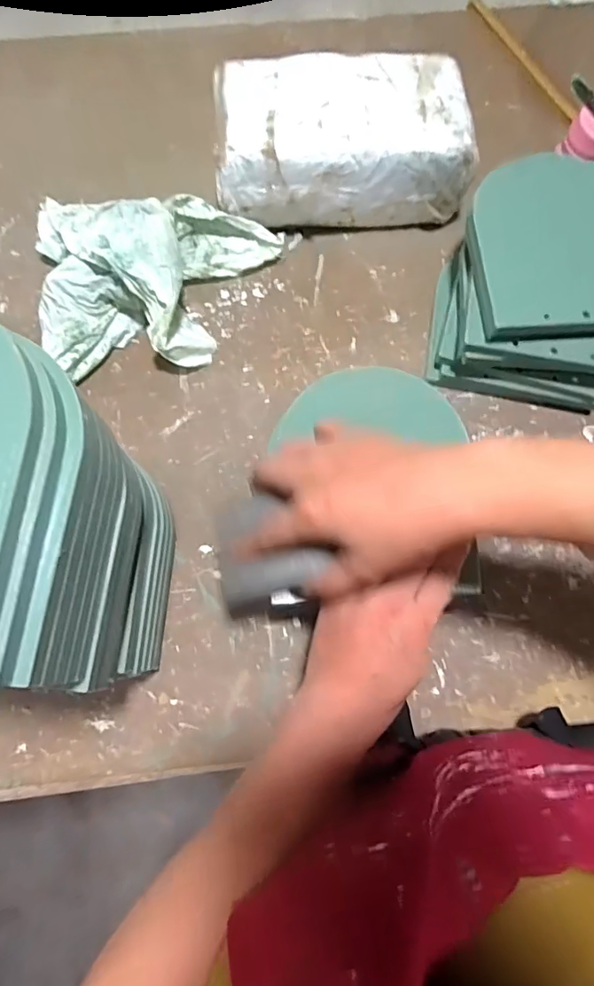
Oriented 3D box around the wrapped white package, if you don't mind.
[{"bbox_3d":[0.047,-0.336,0.496,0.240,0.108,0.113,-5,74,-2],"label":"wrapped white package"}]

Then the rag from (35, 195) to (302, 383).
[{"bbox_3d":[-0.123,-0.207,0.473,0.246,0.079,0.176,-9,74,-3],"label":"rag"}]

